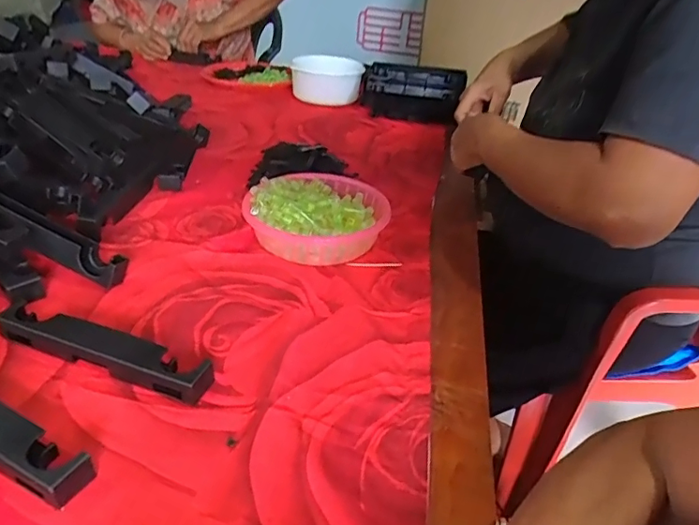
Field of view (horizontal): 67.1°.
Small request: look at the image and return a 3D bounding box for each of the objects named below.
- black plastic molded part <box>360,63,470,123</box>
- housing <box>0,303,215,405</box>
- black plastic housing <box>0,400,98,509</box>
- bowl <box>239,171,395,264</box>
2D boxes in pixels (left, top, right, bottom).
[{"bbox_3d":[0.137,-0.361,1.128,0.221,0.110,0.064,6,33,-2],"label":"black plastic molded part"},{"bbox_3d":[-0.205,0.074,0.442,0.190,0.026,0.033,16,34,14],"label":"housing"},{"bbox_3d":[-0.246,0.118,0.365,0.163,0.025,0.033,19,35,18],"label":"black plastic housing"},{"bbox_3d":[-0.035,-0.056,0.637,0.153,0.060,0.164,5,33,-3],"label":"bowl"}]

